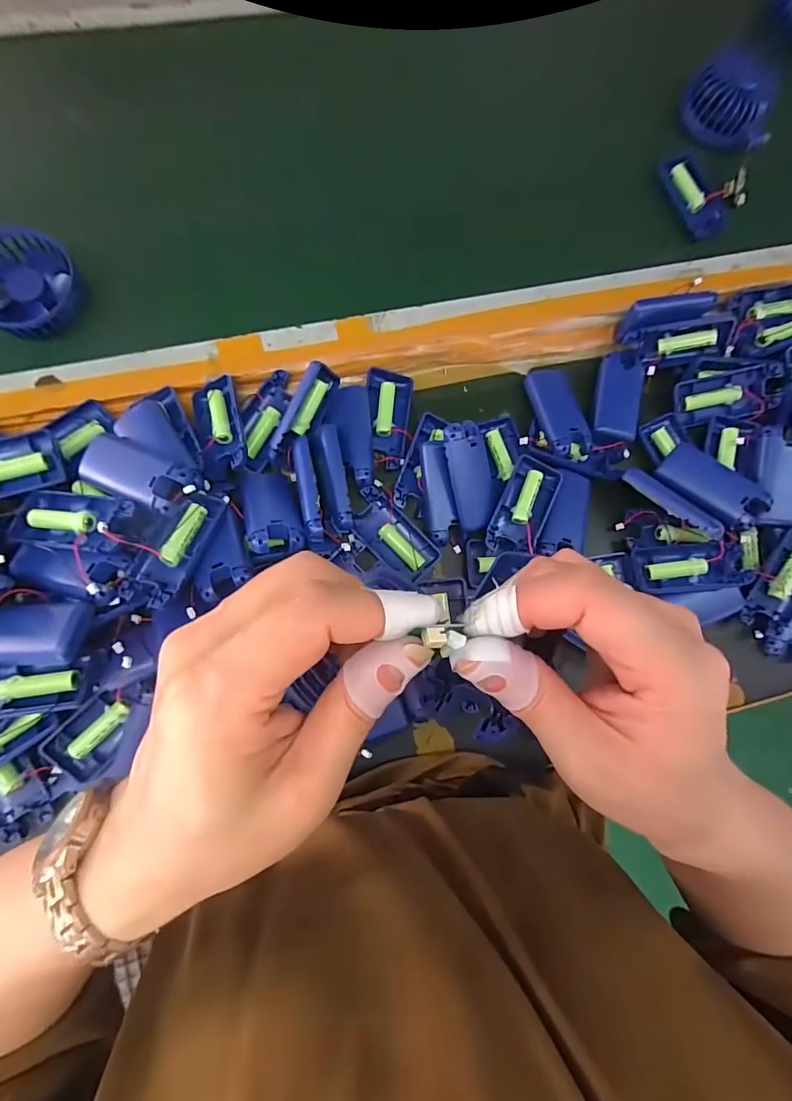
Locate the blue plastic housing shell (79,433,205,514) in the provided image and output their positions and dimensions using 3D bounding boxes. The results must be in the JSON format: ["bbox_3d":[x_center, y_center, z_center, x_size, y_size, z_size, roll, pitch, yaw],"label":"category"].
[{"bbox_3d":[-0.209,-0.062,0.375,0.099,0.031,0.042,23,84,17],"label":"blue plastic housing shell"}]

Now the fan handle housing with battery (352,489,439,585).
[{"bbox_3d":[-0.004,-0.012,0.425,0.090,0.018,0.045,43,84,2],"label":"fan handle housing with battery"}]

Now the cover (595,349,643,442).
[{"bbox_3d":[0.223,-0.156,0.461,0.043,0.021,0.100,12,84,-2],"label":"cover"}]

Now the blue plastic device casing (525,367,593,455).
[{"bbox_3d":[0.158,-0.139,0.452,0.047,0.009,0.102,-6,64,-3],"label":"blue plastic device casing"}]

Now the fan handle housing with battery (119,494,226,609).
[{"bbox_3d":[-0.166,-0.002,0.353,0.038,0.017,0.094,26,72,0],"label":"fan handle housing with battery"}]

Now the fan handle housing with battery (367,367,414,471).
[{"bbox_3d":[-0.007,-0.125,0.444,0.042,0.020,0.096,3,85,-3],"label":"fan handle housing with battery"}]

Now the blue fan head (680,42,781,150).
[{"bbox_3d":[0.354,-0.473,0.482,0.095,0.035,0.065,29,84,0],"label":"blue fan head"}]

